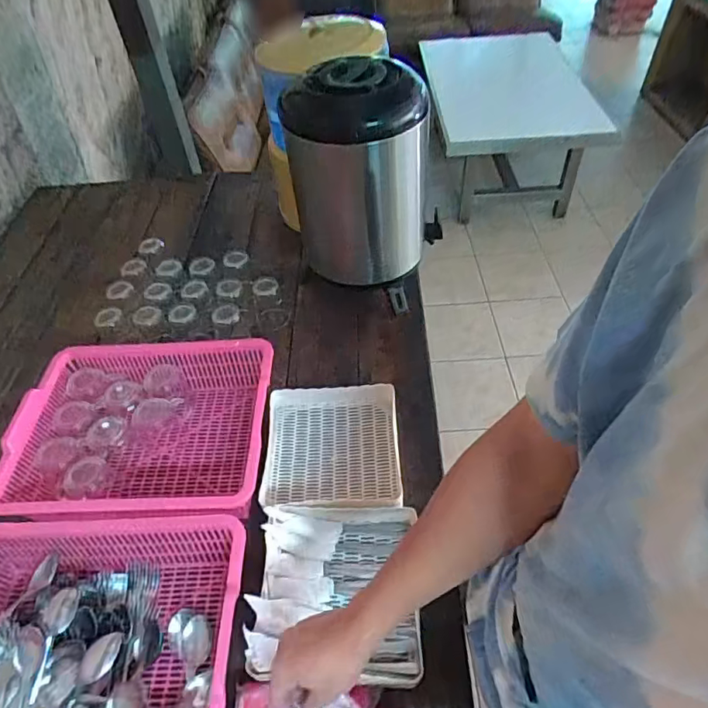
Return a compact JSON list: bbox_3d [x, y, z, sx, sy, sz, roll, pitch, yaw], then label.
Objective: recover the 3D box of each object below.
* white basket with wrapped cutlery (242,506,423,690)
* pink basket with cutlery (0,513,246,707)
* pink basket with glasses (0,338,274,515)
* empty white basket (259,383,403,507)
[{"bbox_3d":[-0.021,0.310,0.688,0.209,0.058,0.211,-1,49,5],"label":"white basket with wrapped cutlery"},{"bbox_3d":[-0.335,0.374,0.636,0.391,0.115,0.309,-3,49,2],"label":"pink basket with cutlery"},{"bbox_3d":[-0.326,0.130,0.841,0.378,0.132,0.300,-3,49,2],"label":"pink basket with glasses"},{"bbox_3d":[-0.037,0.152,0.830,0.213,0.059,0.210,-2,49,4],"label":"empty white basket"}]

